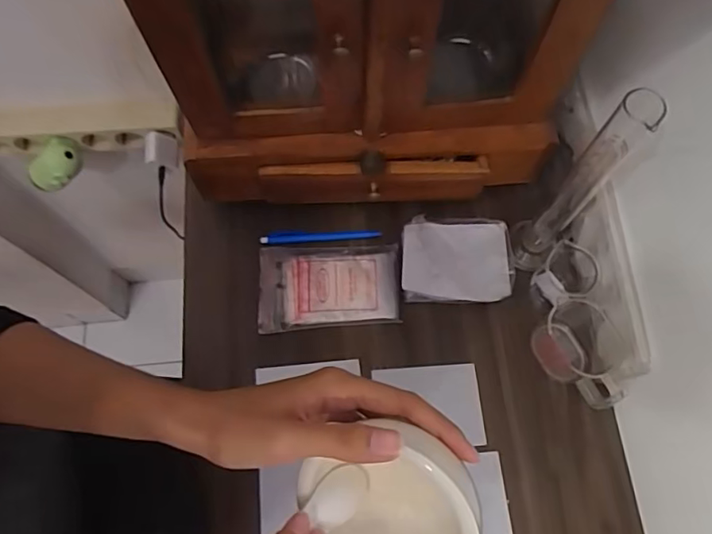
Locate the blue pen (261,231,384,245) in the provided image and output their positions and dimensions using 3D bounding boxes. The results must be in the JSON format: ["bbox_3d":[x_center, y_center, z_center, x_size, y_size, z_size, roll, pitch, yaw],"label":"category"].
[{"bbox_3d":[-0.042,-0.035,0.640,0.135,0.010,0.013,-2,70,-1],"label":"blue pen"}]

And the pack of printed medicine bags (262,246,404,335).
[{"bbox_3d":[-0.030,0.019,0.609,0.155,0.016,0.096,-1,70,0],"label":"pack of printed medicine bags"}]

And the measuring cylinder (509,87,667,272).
[{"bbox_3d":[0.205,-0.076,0.513,0.046,0.283,0.066,35,73,12],"label":"measuring cylinder"}]

